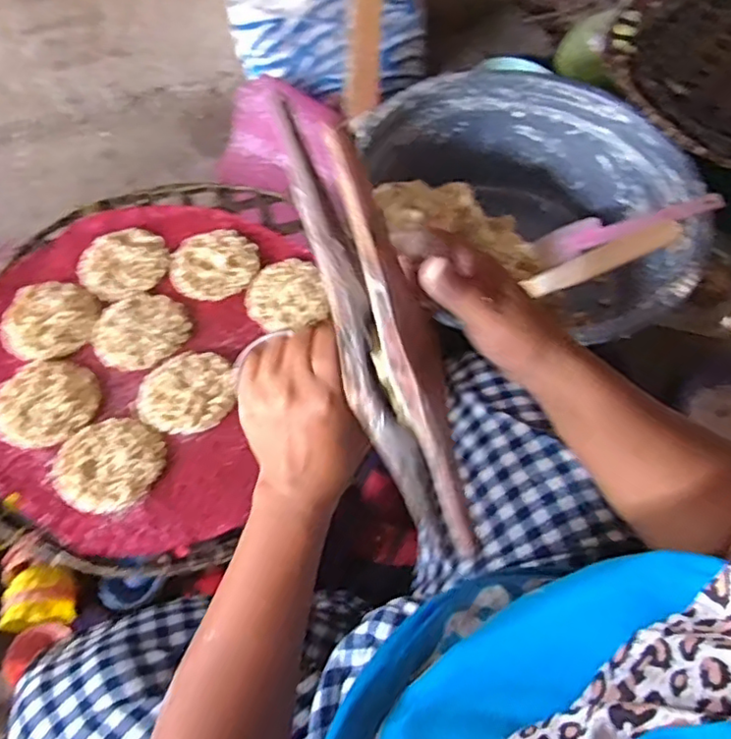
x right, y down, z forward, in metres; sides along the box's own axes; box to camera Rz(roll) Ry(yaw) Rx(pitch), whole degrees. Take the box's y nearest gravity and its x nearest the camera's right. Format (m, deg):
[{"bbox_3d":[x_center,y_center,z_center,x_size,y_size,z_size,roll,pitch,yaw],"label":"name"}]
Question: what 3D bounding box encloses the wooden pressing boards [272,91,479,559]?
[{"bbox_3d":[0.017,-0.008,0.344,0.058,0.268,0.041,-25,19,-15],"label":"wooden pressing boards"}]

